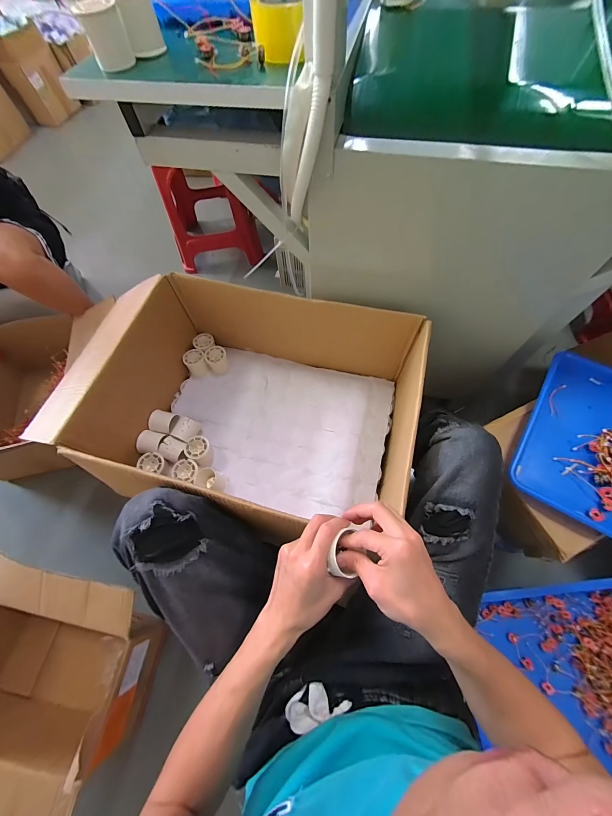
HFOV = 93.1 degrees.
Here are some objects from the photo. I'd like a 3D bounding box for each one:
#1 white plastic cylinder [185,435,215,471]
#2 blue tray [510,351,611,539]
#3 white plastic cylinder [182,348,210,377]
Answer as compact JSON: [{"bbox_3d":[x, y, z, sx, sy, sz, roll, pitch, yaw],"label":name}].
[{"bbox_3d":[-0.244,0.103,0.671,0.053,0.050,0.067,-14,66,-4],"label":"white plastic cylinder"},{"bbox_3d":[0.559,0.064,0.544,0.253,0.038,0.335,30,70,15],"label":"blue tray"},{"bbox_3d":[-0.294,-0.119,0.781,0.057,0.050,0.059,-25,67,-9],"label":"white plastic cylinder"}]

